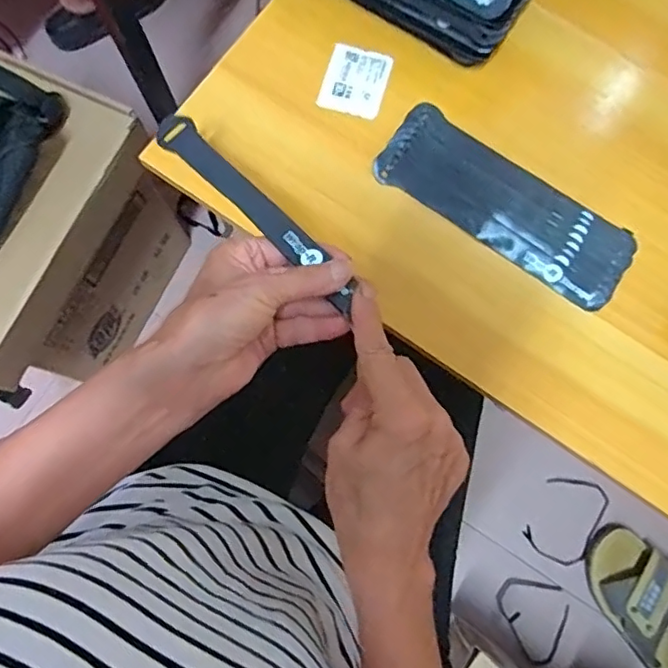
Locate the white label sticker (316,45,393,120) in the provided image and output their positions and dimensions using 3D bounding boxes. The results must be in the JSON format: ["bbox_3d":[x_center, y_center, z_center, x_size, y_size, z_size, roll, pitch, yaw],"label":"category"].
[{"bbox_3d":[0.017,-0.204,0.469,0.050,0.004,0.058,17,77,1],"label":"white label sticker"}]

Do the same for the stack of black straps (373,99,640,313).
[{"bbox_3d":[0.131,-0.098,0.443,0.199,0.010,0.069,34,82,7],"label":"stack of black straps"}]

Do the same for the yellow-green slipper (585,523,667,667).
[{"bbox_3d":[0.446,0.395,0.797,0.100,0.070,0.248,-29,81,-4],"label":"yellow-green slipper"}]

